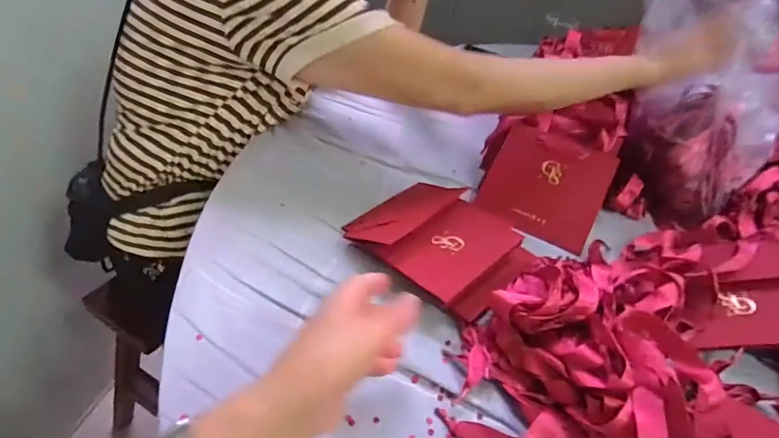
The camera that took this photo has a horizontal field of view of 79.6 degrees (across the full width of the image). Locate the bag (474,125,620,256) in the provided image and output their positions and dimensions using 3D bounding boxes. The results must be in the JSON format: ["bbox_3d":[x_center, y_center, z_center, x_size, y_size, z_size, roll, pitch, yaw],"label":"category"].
[{"bbox_3d":[0.193,-0.042,0.581,0.141,0.007,0.132,25,77,18],"label":"bag"}]

